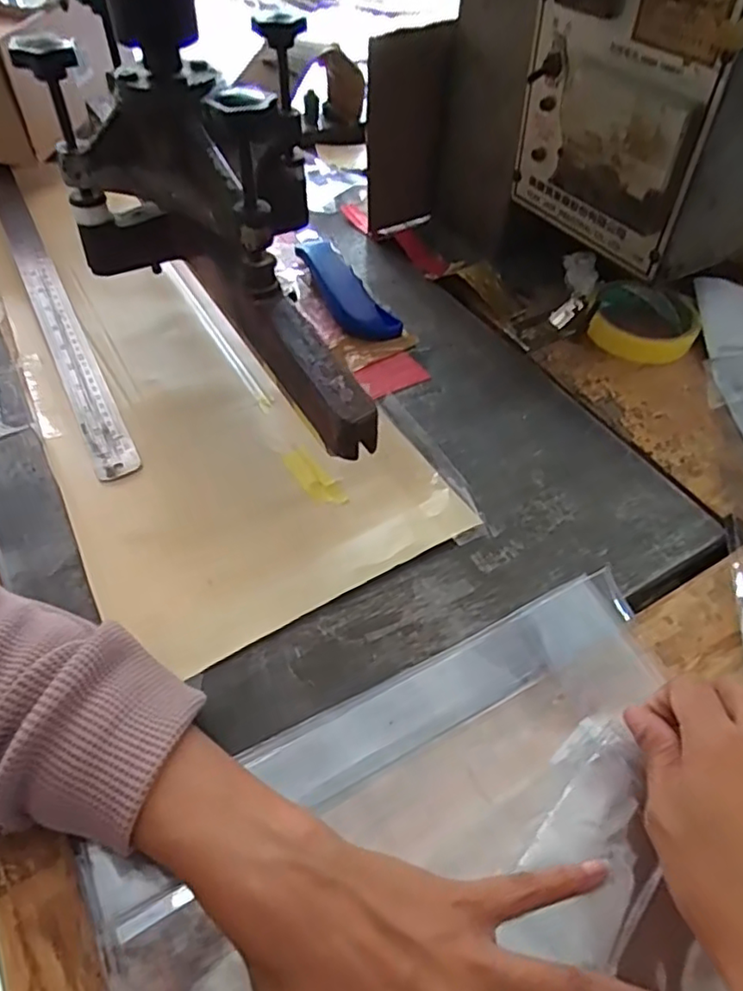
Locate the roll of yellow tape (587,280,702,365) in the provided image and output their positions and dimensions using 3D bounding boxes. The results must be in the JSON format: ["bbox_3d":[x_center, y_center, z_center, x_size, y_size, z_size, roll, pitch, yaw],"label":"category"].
[{"bbox_3d":[0.230,-0.148,0.518,0.083,0.029,0.083,1,50,-2],"label":"roll of yellow tape"}]

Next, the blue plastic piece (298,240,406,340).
[{"bbox_3d":[-0.025,-0.173,0.524,0.038,0.023,0.129,-26,56,-22],"label":"blue plastic piece"}]

